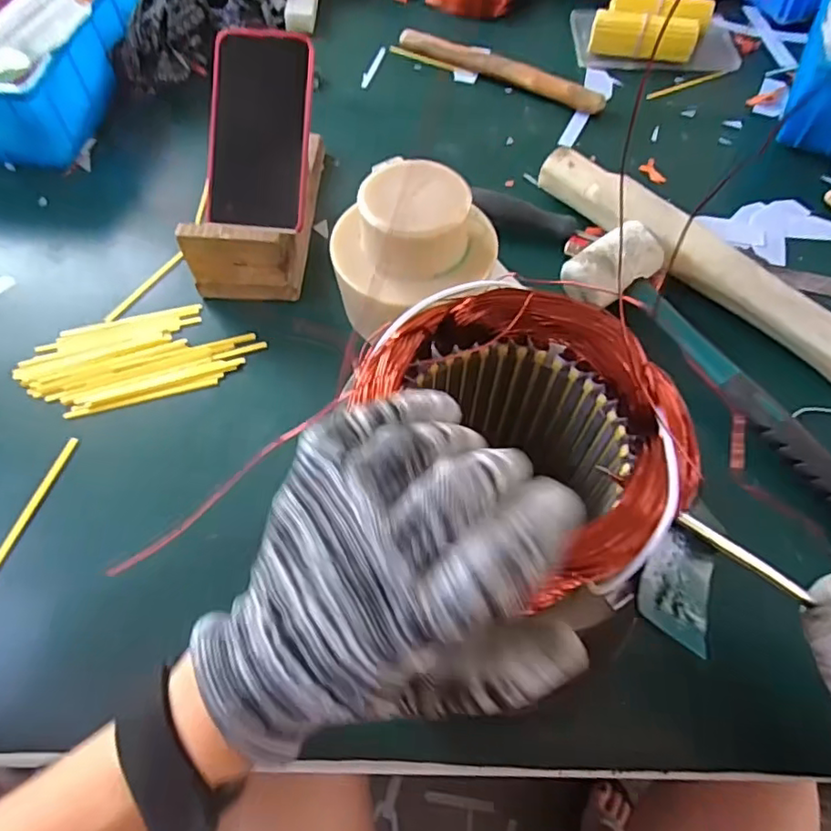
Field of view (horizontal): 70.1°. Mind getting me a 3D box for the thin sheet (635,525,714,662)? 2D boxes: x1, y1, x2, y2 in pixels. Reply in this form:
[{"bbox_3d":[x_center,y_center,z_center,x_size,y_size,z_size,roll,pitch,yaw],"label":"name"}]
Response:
[{"bbox_3d":[0.101,0.067,0.228,0.028,0.006,0.053,32,39,9],"label":"thin sheet"}]

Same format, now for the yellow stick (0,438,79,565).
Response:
[{"bbox_3d":[-0.258,0.062,0.397,0.007,0.006,0.109,13,60,7],"label":"yellow stick"}]

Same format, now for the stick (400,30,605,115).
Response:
[{"bbox_3d":[0.093,-0.382,0.659,0.248,0.026,0.024,30,63,16],"label":"stick"}]

